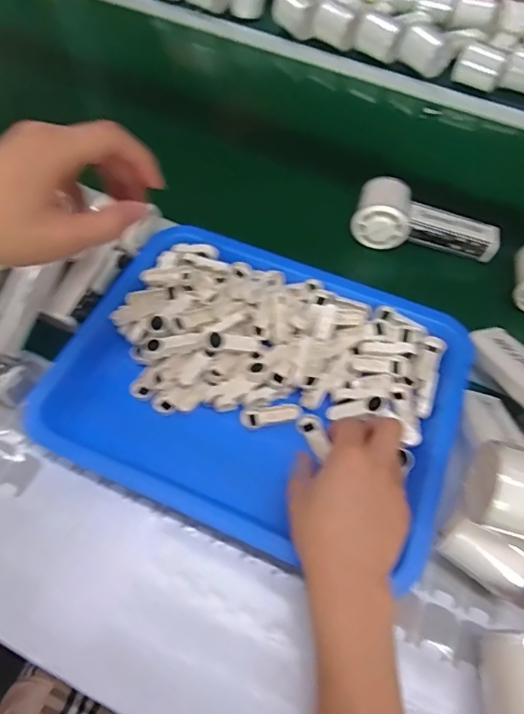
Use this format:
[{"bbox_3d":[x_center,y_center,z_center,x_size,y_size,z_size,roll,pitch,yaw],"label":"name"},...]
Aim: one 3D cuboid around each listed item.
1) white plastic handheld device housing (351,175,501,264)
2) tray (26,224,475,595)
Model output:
[{"bbox_3d":[0.181,-0.143,0.531,0.154,0.049,0.060,19,60,9],"label":"white plastic handheld device housing"},{"bbox_3d":[0.002,0.021,0.432,0.327,0.042,0.260,22,60,10],"label":"tray"}]

